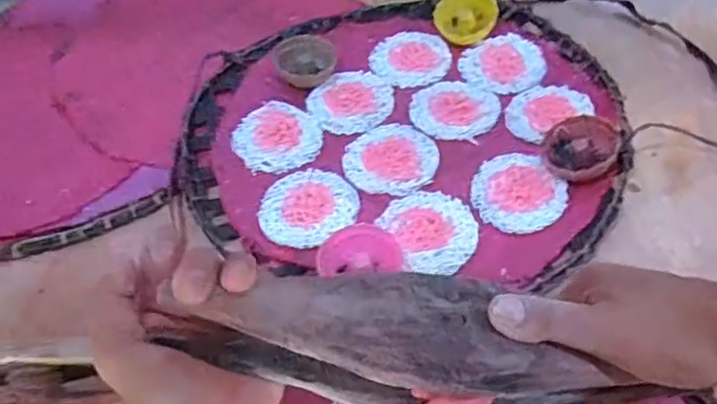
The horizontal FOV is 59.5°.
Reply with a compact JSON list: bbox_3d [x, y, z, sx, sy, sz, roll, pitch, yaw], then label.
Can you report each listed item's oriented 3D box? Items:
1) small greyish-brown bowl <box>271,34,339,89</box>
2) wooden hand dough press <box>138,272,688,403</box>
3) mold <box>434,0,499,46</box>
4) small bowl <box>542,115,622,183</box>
[{"bbox_3d":[-0.051,-0.138,0.615,0.061,0.021,0.052,-13,52,-6],"label":"small greyish-brown bowl"},{"bbox_3d":[0.010,0.067,0.306,0.203,0.059,0.053,9,53,4],"label":"wooden hand dough press"},{"bbox_3d":[0.110,-0.195,0.650,0.068,0.022,0.068,-4,67,9],"label":"mold"},{"bbox_3d":[0.182,-0.045,0.516,0.056,0.020,0.058,-2,52,3],"label":"small bowl"}]

